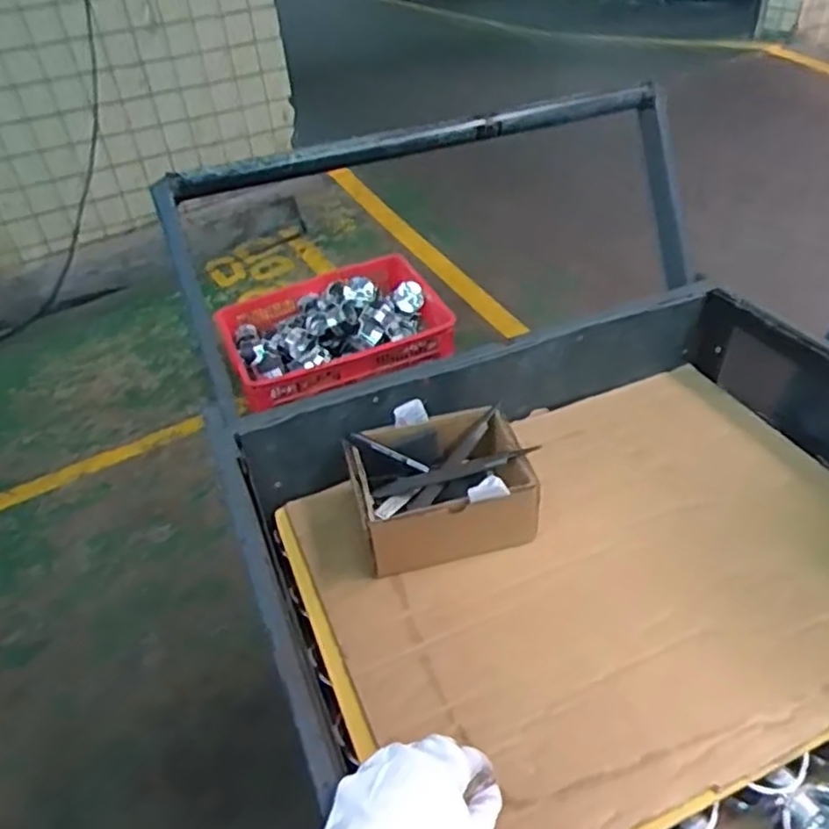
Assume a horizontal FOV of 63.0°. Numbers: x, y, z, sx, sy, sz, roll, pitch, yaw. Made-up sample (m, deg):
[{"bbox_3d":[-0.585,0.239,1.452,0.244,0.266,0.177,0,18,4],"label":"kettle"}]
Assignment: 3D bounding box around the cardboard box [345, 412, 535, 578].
[{"bbox_3d":[0.031,0.085,0.803,0.192,0.105,0.154,-10,40,-7],"label":"cardboard box"}]

